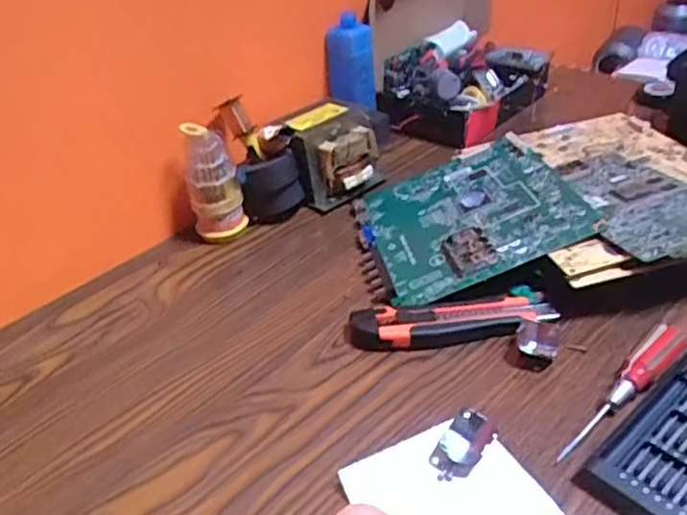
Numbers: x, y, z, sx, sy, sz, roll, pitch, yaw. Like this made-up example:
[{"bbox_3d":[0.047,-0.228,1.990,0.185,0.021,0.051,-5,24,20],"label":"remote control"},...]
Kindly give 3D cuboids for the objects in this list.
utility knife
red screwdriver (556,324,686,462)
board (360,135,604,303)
[{"bbox_3d":[0.087,0.054,0.520,0.163,0.022,0.041,-2,35,3],"label":"utility knife"},{"bbox_3d":[0.193,0.091,0.445,0.141,0.014,0.022,-39,45,-19],"label":"red screwdriver"},{"bbox_3d":[0.118,-0.045,0.624,0.193,0.014,0.203,-25,38,5],"label":"board"}]

